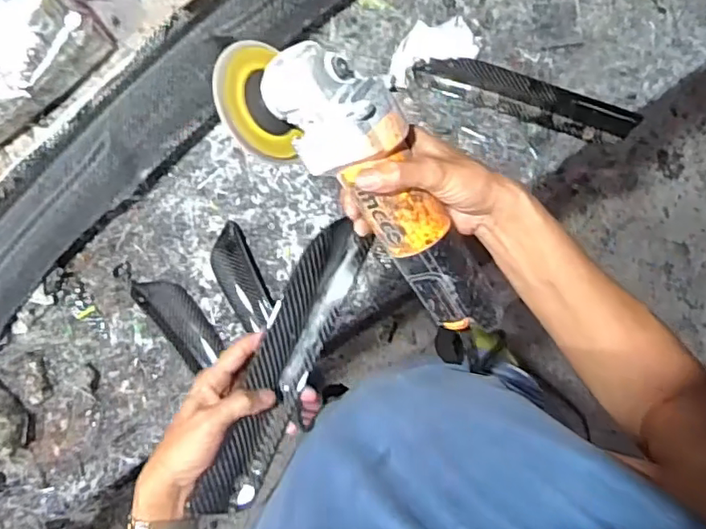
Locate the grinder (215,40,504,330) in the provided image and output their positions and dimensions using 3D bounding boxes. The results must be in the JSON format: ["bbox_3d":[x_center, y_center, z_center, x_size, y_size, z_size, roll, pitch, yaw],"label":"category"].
[{"bbox_3d":[0.021,-0.055,0.458,0.095,0.083,0.292,-45,109,-4],"label":"grinder"}]

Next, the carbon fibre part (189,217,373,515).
[{"bbox_3d":[-0.062,0.084,0.515,0.054,0.030,0.263,26,83,-28],"label":"carbon fibre part"}]

